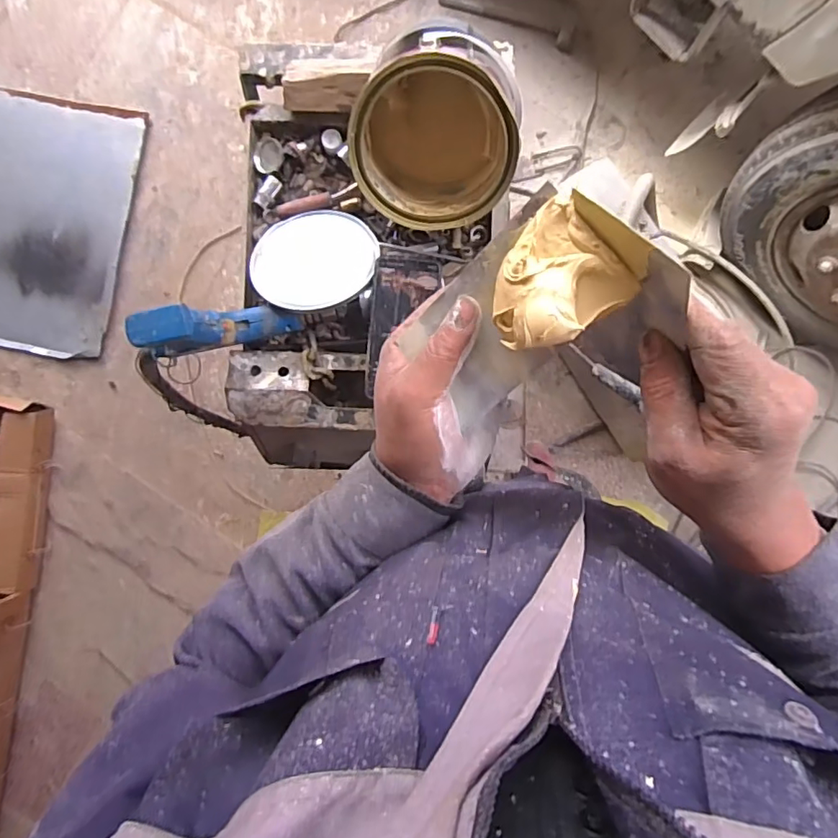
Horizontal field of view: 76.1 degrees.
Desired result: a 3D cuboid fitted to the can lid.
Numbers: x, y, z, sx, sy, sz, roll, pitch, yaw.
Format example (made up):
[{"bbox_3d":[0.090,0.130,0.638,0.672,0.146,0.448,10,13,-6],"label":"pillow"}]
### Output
[{"bbox_3d":[-0.121,-0.189,0.627,0.145,0.012,0.131,-15,70,-3],"label":"can lid"}]

